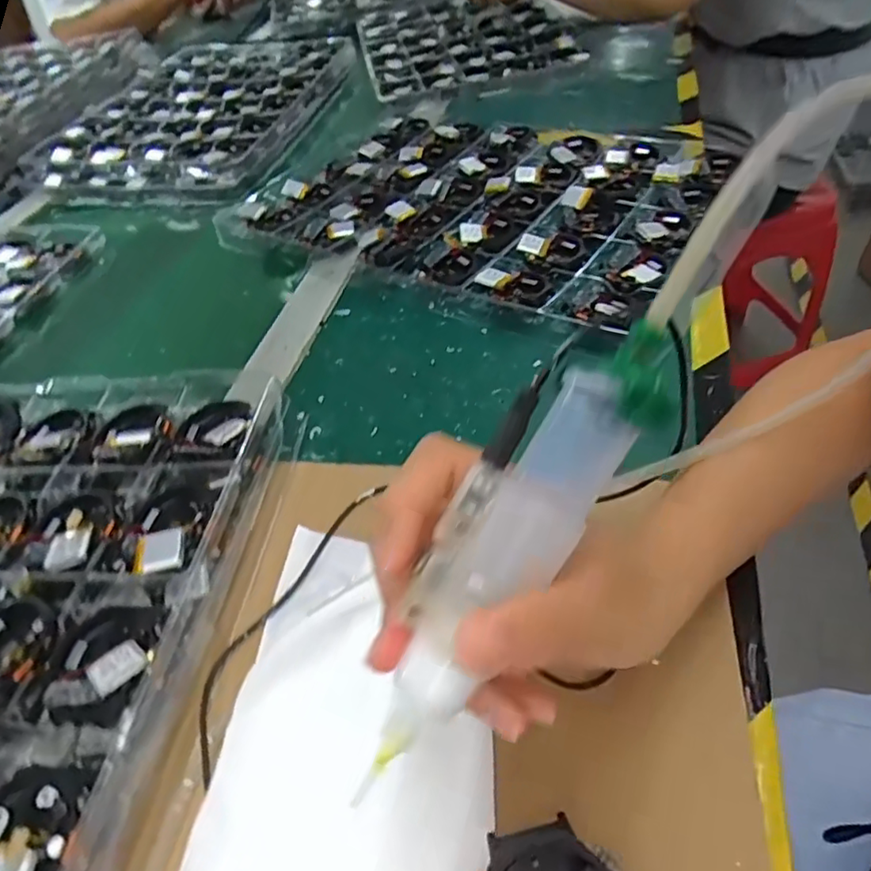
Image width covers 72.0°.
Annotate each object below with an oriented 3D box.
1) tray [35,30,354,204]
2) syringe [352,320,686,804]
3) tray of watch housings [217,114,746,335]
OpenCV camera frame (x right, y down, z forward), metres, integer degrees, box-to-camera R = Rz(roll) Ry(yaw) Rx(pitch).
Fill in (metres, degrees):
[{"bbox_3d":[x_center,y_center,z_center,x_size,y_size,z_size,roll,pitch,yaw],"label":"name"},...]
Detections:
[{"bbox_3d":[-0.311,-0.459,0.837,0.319,0.038,0.461,4,49,13],"label":"tray"},{"bbox_3d":[0.022,0.029,0.175,0.035,0.022,0.143,38,95,32],"label":"syringe"},{"bbox_3d":[0.036,-0.241,0.575,0.426,0.025,0.305,22,54,26],"label":"tray of watch housings"}]

